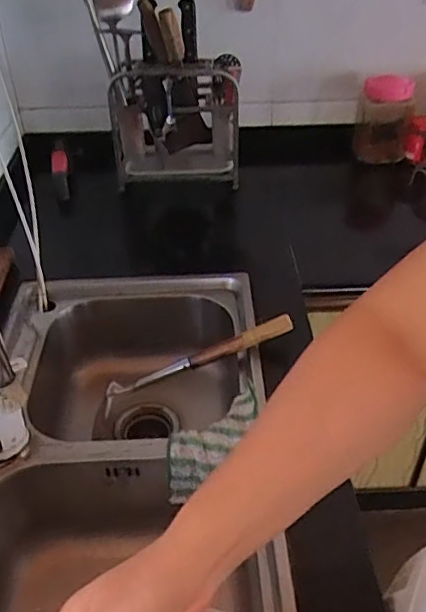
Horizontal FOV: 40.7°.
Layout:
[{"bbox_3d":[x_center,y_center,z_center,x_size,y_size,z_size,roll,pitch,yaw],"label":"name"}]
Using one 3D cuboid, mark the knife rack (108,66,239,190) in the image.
[{"bbox_3d":[-0.079,-0.379,1.198,0.257,0.237,0.169,-4,39,-4],"label":"knife rack"}]

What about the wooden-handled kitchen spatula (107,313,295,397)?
[{"bbox_3d":[-0.025,0.080,0.874,0.309,0.031,0.016,-23,35,17],"label":"wooden-handled kitchen spatula"}]

